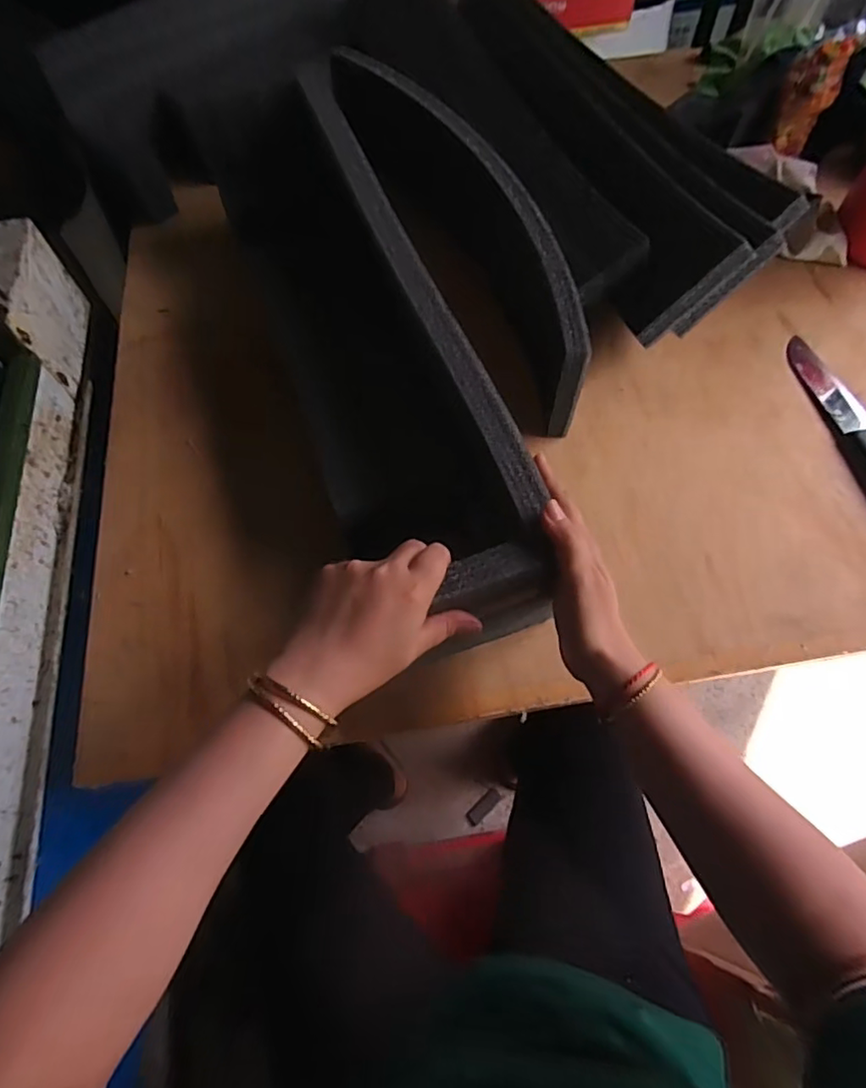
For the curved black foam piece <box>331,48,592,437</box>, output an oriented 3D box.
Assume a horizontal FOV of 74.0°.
[{"bbox_3d":[0.030,-0.373,0.652,0.100,0.127,0.562,-26,66,-10],"label":"curved black foam piece"}]

